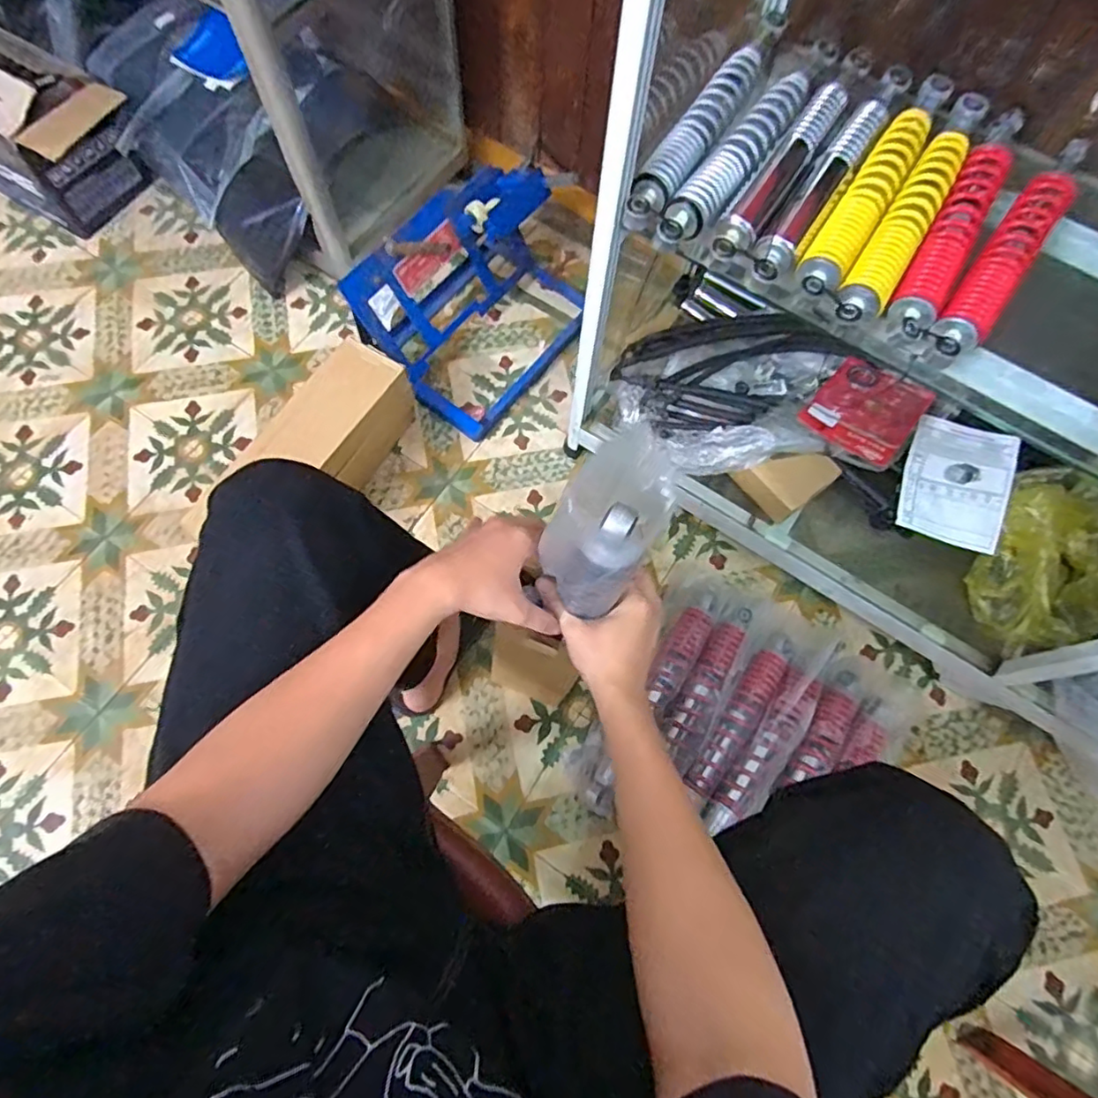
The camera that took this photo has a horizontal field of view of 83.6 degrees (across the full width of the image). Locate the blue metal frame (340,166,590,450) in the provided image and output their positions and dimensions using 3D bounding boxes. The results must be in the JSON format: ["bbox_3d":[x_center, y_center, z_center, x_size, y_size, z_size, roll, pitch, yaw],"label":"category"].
[{"bbox_3d":[-0.140,-0.442,1.053,0.333,0.208,0.342,43,75,11],"label":"blue metal frame"}]

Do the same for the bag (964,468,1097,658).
[{"bbox_3d":[0.710,0.025,0.865,0.161,0.116,0.237,29,72,8],"label":"bag"}]

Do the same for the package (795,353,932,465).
[{"bbox_3d":[0.475,-0.212,0.915,0.141,0.022,0.184,34,66,20],"label":"package"}]

